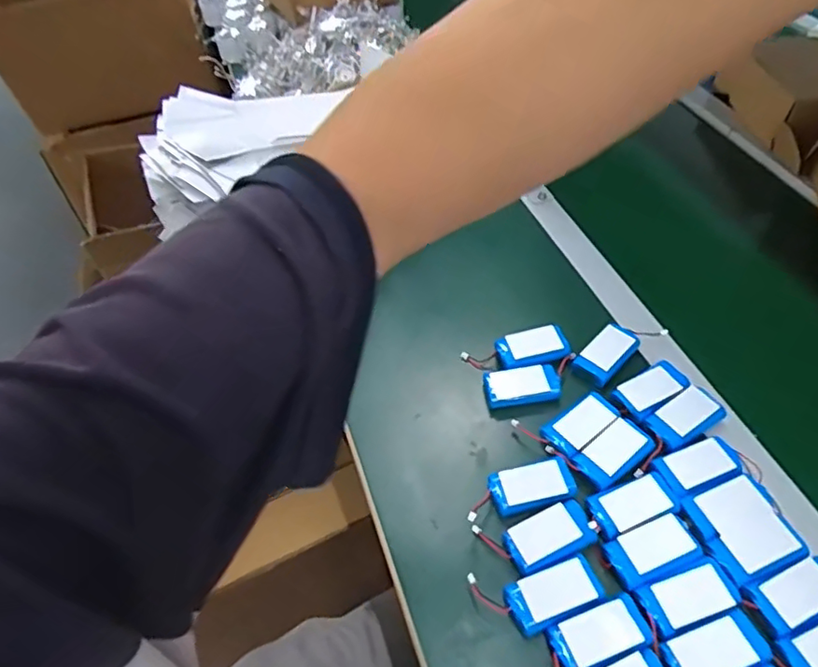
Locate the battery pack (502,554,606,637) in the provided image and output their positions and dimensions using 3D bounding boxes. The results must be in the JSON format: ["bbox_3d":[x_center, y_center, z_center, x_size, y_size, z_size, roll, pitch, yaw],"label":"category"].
[{"bbox_3d":[0.108,0.194,0.435,0.069,0.009,0.036,-23,53,-6],"label":"battery pack"}]

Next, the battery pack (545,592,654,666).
[{"bbox_3d":[0.136,0.216,0.417,0.070,0.014,0.035,-17,51,-12],"label":"battery pack"}]

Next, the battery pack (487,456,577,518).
[{"bbox_3d":[0.104,0.131,0.493,0.067,0.022,0.039,-14,50,-9],"label":"battery pack"}]

